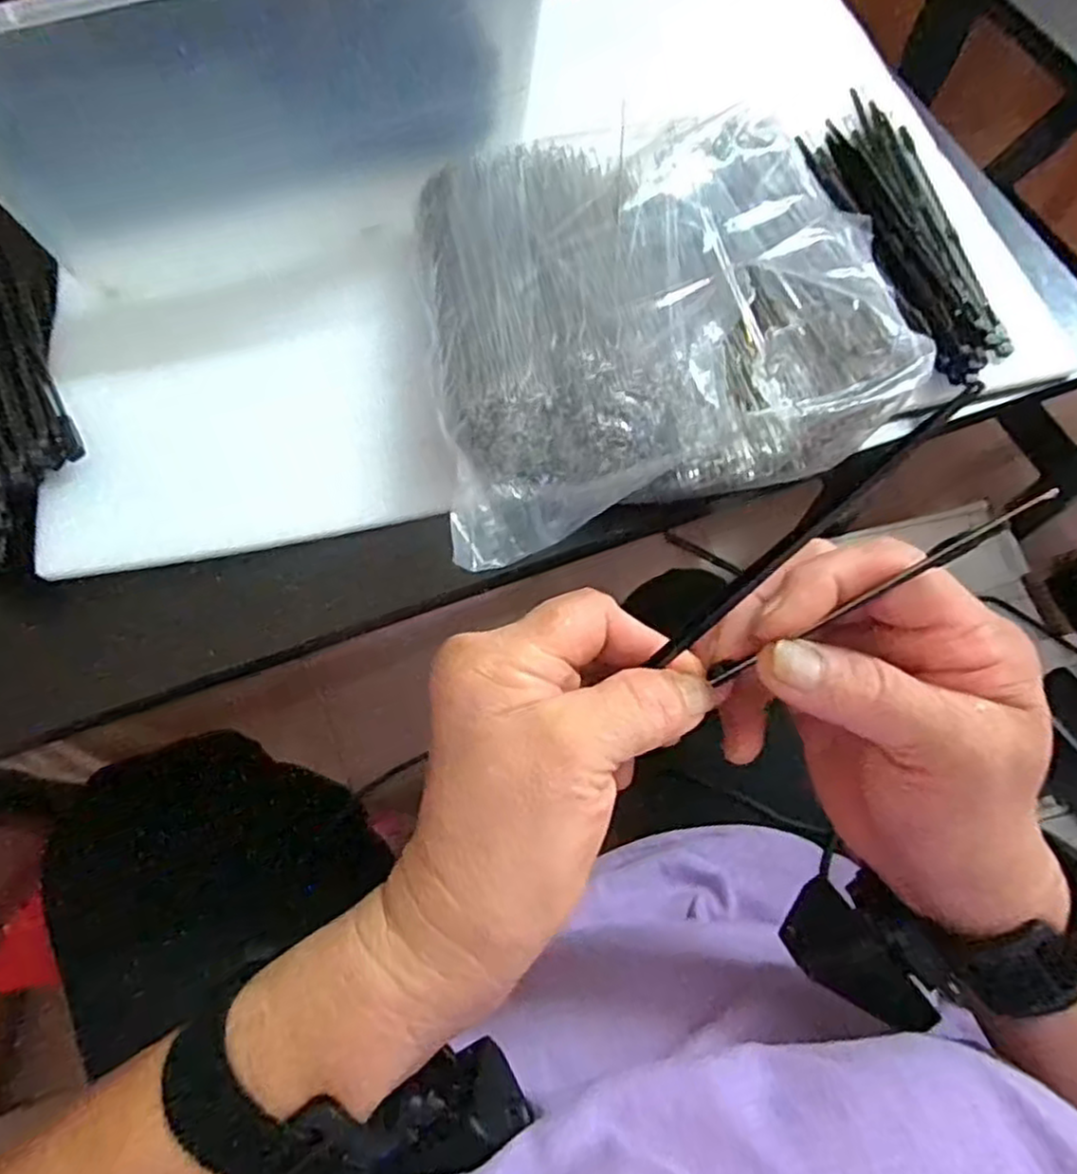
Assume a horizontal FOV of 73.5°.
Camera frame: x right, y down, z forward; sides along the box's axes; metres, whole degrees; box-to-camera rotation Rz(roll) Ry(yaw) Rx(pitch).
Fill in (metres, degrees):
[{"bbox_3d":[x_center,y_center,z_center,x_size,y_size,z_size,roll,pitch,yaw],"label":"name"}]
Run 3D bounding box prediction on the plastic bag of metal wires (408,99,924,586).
[{"bbox_3d":[0.049,-0.137,0.356,0.228,0.062,0.207,-18,69,-8],"label":"plastic bag of metal wires"}]

